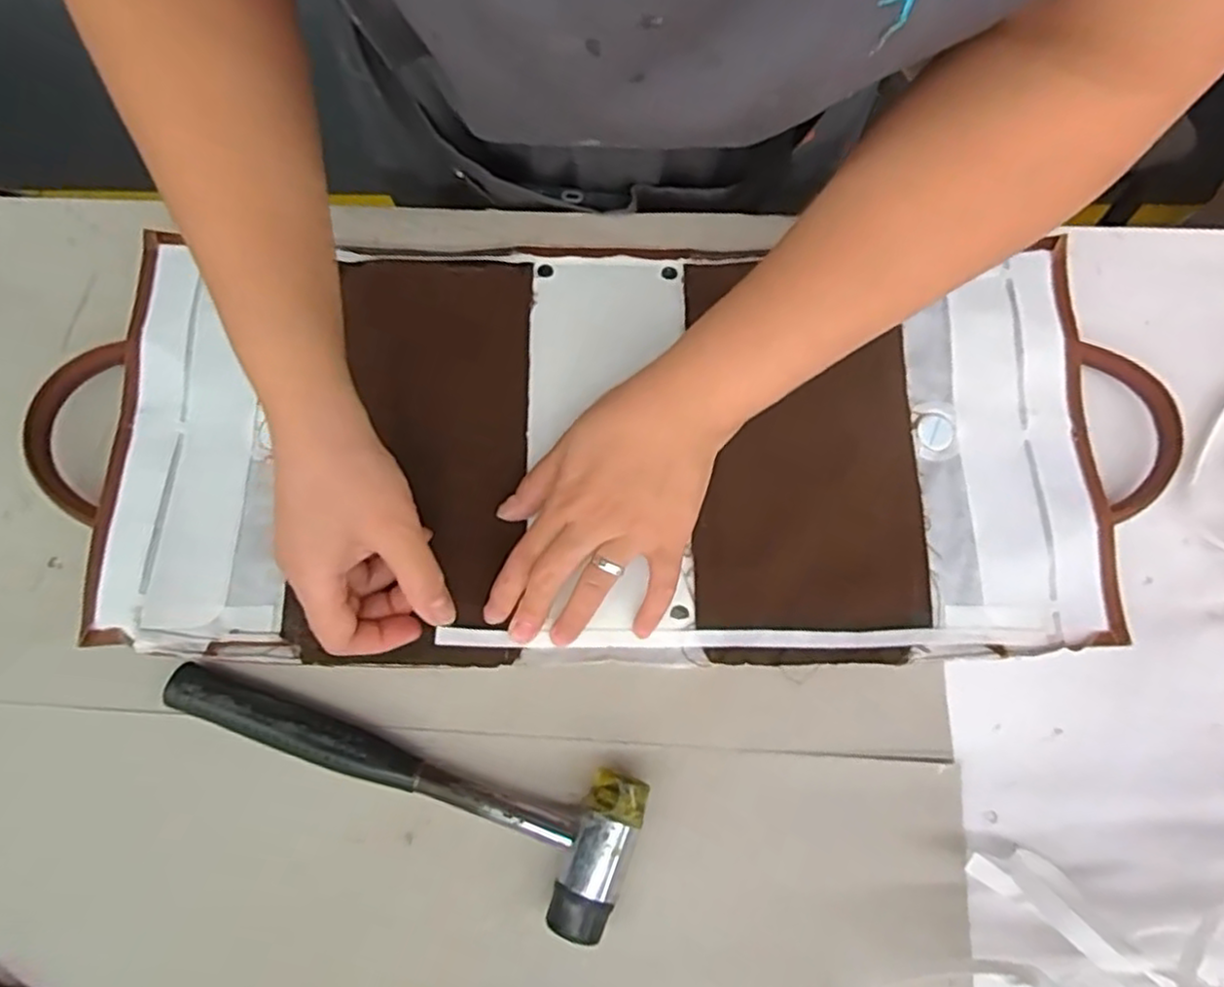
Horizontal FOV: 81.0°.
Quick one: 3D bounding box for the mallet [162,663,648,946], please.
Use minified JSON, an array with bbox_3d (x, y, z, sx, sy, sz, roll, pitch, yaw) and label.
[{"bbox_3d":[-0.102,0.128,0.334,0.230,0.024,0.067,20,73,5],"label":"mallet"}]

